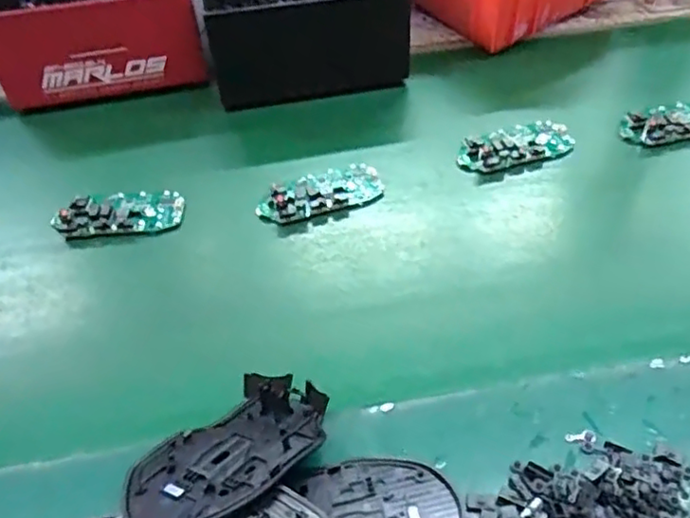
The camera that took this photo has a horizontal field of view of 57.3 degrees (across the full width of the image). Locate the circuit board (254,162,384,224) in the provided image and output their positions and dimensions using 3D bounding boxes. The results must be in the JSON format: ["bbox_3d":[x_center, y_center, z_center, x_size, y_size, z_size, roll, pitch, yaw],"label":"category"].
[{"bbox_3d":[-0.019,-0.053,0.495,0.099,0.012,0.045,-22,47,-16],"label":"circuit board"}]

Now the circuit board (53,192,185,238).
[{"bbox_3d":[-0.173,-0.037,0.491,0.092,0.015,0.045,-4,45,1],"label":"circuit board"}]

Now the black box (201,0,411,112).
[{"bbox_3d":[-0.061,-0.263,0.649,0.175,0.093,0.248,-14,46,-9],"label":"black box"}]

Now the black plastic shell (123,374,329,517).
[{"bbox_3d":[-0.059,0.093,0.323,0.072,0.020,0.113,13,27,43],"label":"black plastic shell"}]

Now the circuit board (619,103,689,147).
[{"bbox_3d":[0.284,-0.116,0.538,0.097,0.016,0.041,-14,46,-9],"label":"circuit board"}]

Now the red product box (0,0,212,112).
[{"bbox_3d":[-0.256,-0.265,0.660,0.187,0.099,0.255,-14,46,-9],"label":"red product box"}]

